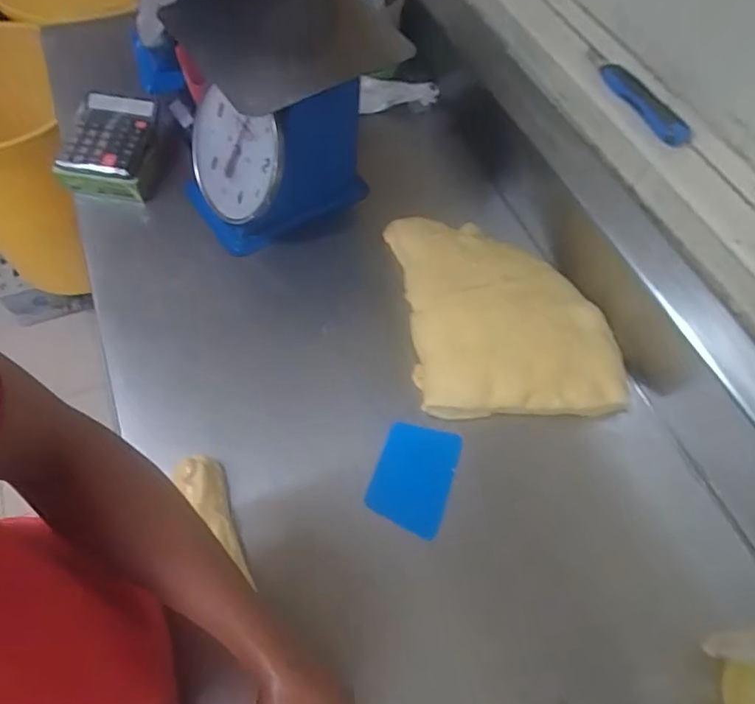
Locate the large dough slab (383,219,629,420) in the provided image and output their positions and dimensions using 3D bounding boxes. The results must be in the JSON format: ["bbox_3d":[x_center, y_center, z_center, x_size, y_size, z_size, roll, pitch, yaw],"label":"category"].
[{"bbox_3d":[0.171,-0.067,0.741,0.273,0.059,0.325,-4,60,-6],"label":"large dough slab"}]

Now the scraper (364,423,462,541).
[{"bbox_3d":[0.044,0.146,0.640,0.090,0.004,0.122,17,65,9],"label":"scraper"}]

